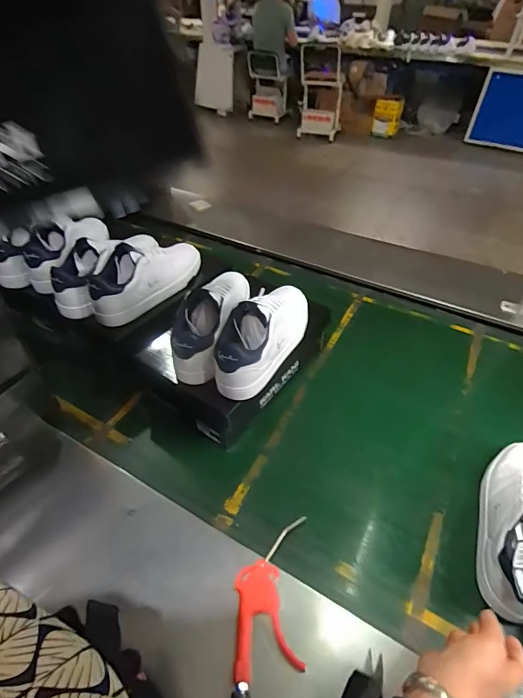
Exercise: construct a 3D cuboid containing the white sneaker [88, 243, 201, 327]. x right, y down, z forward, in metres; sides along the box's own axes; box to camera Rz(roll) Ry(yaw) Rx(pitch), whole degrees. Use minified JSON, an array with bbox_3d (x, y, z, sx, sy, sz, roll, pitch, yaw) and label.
[{"bbox_3d":[-0.234,-0.163,0.801,0.087,0.108,0.273,31,52,25],"label":"white sneaker"}]

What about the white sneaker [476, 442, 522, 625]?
[{"bbox_3d":[0.395,0.248,0.579,0.094,0.129,0.281,20,49,16],"label":"white sneaker"}]

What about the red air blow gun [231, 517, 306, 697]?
[{"bbox_3d":[0.011,0.348,0.498,0.087,0.024,0.239,2,46,-1],"label":"red air blow gun"}]

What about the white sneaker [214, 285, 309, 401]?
[{"bbox_3d":[0.010,-0.041,0.678,0.093,0.113,0.270,24,50,19],"label":"white sneaker"}]

